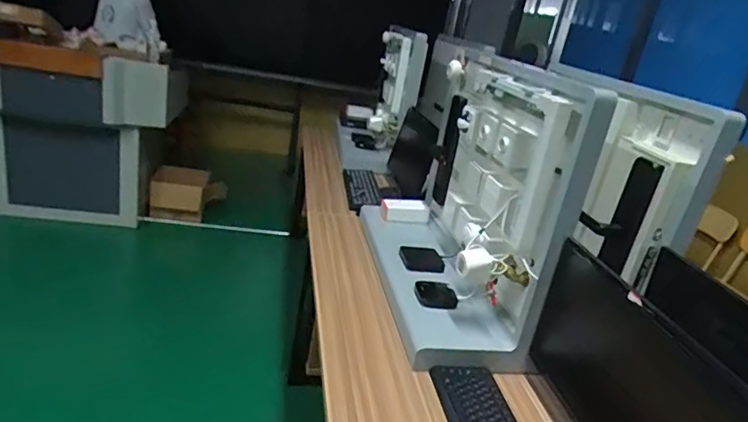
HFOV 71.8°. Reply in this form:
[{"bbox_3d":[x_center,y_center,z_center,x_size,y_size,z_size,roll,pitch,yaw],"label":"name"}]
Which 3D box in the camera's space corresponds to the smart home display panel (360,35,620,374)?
[{"bbox_3d":[0.212,-0.084,1.464,0.327,0.606,0.859,2,22,-11],"label":"smart home display panel"}]

